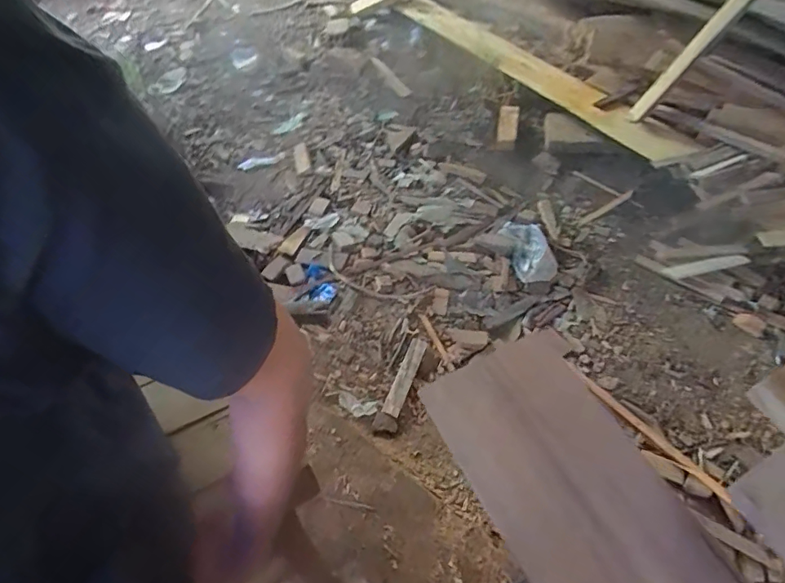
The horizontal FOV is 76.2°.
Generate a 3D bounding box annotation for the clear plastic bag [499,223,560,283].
[{"bbox_3d":[0.384,-0.119,1.420,0.119,0.036,0.216,-9,53,-8],"label":"clear plastic bag"}]

